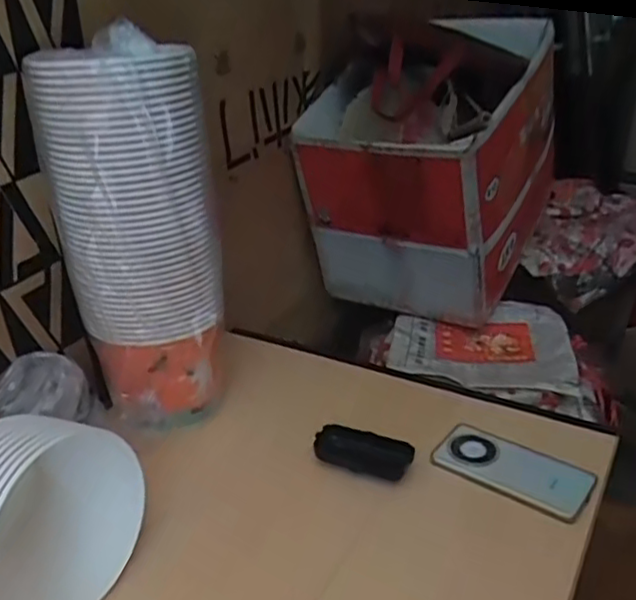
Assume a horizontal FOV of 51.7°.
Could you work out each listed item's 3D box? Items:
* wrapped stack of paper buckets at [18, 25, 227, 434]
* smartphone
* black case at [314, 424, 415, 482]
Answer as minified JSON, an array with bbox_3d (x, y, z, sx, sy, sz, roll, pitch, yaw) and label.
[{"bbox_3d":[-0.193,-0.056,0.740,0.160,0.426,0.130,-20,33,-33],"label":"wrapped stack of paper buckets"},{"bbox_3d":[0.214,0.185,0.725,0.161,0.011,0.079,17,32,32],"label":"smartphone"},{"bbox_3d":[0.052,0.172,0.748,0.107,0.021,0.049,8,28,17],"label":"black case"}]

